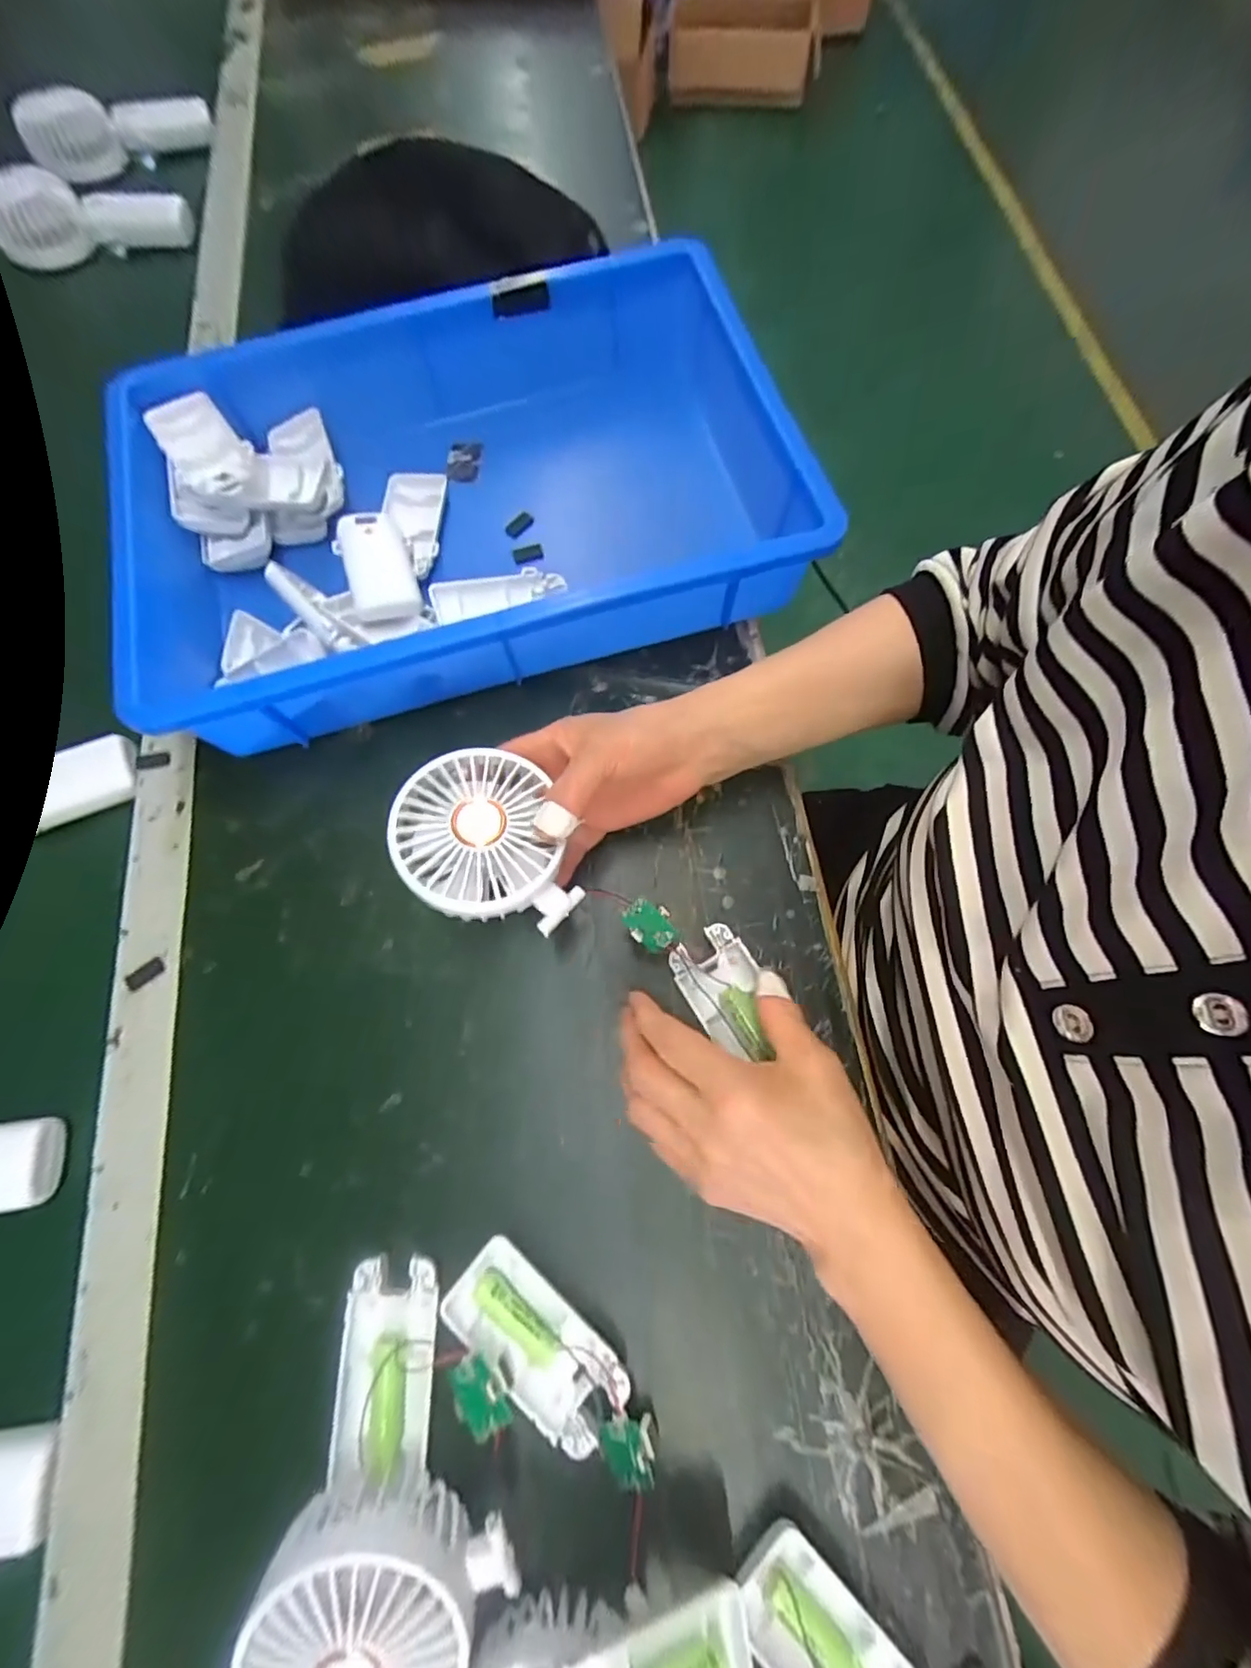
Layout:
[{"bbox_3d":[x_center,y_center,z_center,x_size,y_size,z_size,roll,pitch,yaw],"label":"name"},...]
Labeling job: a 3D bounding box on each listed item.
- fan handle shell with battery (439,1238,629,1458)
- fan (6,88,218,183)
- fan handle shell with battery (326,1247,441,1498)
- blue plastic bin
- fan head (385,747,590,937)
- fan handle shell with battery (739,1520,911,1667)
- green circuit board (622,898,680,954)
[{"bbox_3d":[-0.045,0.249,0.281,0.093,0.015,0.046,37,78,11],"label":"fan handle shell with battery"},{"bbox_3d":[-0.557,-0.771,0.630,0.213,0.057,0.044,-1,73,1],"label":"fan"},{"bbox_3d":[-0.116,0.255,0.273,0.047,0.017,0.082,2,73,2],"label":"fan handle shell with battery"},{"bbox_3d":[-0.113,-0.236,0.418,0.431,0.114,0.284,-18,74,-4],"label":"blue plastic bin"},{"bbox_3d":[-0.074,0.004,0.290,0.077,0.025,0.097,-17,74,-4],"label":"fan head"},{"bbox_3d":[0.090,0.355,0.246,0.043,0.017,0.097,-43,77,-11],"label":"fan handle shell with battery"},{"bbox_3d":[0.014,0.050,0.311,0.031,0.004,0.023,40,93,-7],"label":"green circuit board"}]

